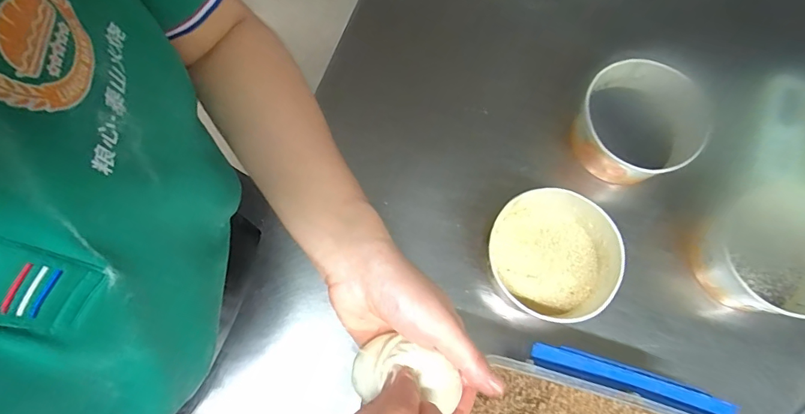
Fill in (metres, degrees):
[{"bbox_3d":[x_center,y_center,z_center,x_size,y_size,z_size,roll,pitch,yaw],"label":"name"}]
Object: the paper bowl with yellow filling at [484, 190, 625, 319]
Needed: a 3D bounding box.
[{"bbox_3d":[0.157,0.051,0.471,0.113,0.070,0.134,-33,78,-10],"label":"paper bowl with yellow filling"}]

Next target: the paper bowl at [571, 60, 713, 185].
[{"bbox_3d":[0.265,-0.097,0.510,0.125,0.081,0.143,44,78,10],"label":"paper bowl"}]

